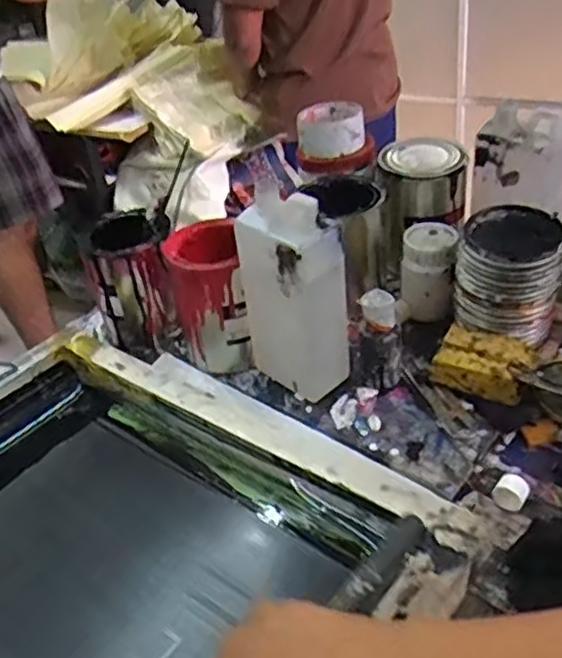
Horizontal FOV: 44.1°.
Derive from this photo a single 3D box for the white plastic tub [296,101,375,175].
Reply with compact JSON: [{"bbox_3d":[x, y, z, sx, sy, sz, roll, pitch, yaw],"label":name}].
[{"bbox_3d":[0.071,-0.248,0.893,0.095,0.055,0.101,-5,38,4],"label":"white plastic tub"}]

